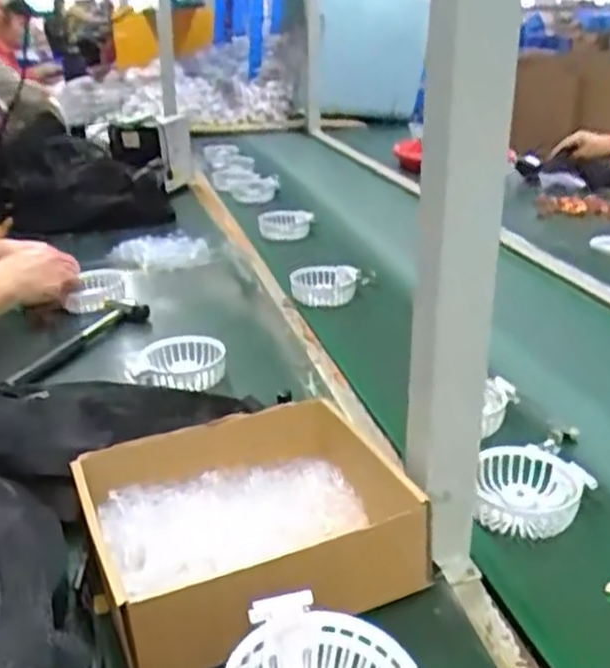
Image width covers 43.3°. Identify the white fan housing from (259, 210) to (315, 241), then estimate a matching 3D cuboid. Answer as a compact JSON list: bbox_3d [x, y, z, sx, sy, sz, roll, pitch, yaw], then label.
[{"bbox_3d":[-0.035,-0.183,1.313,0.098,0.040,0.059,3,25,9],"label":"white fan housing"}]

